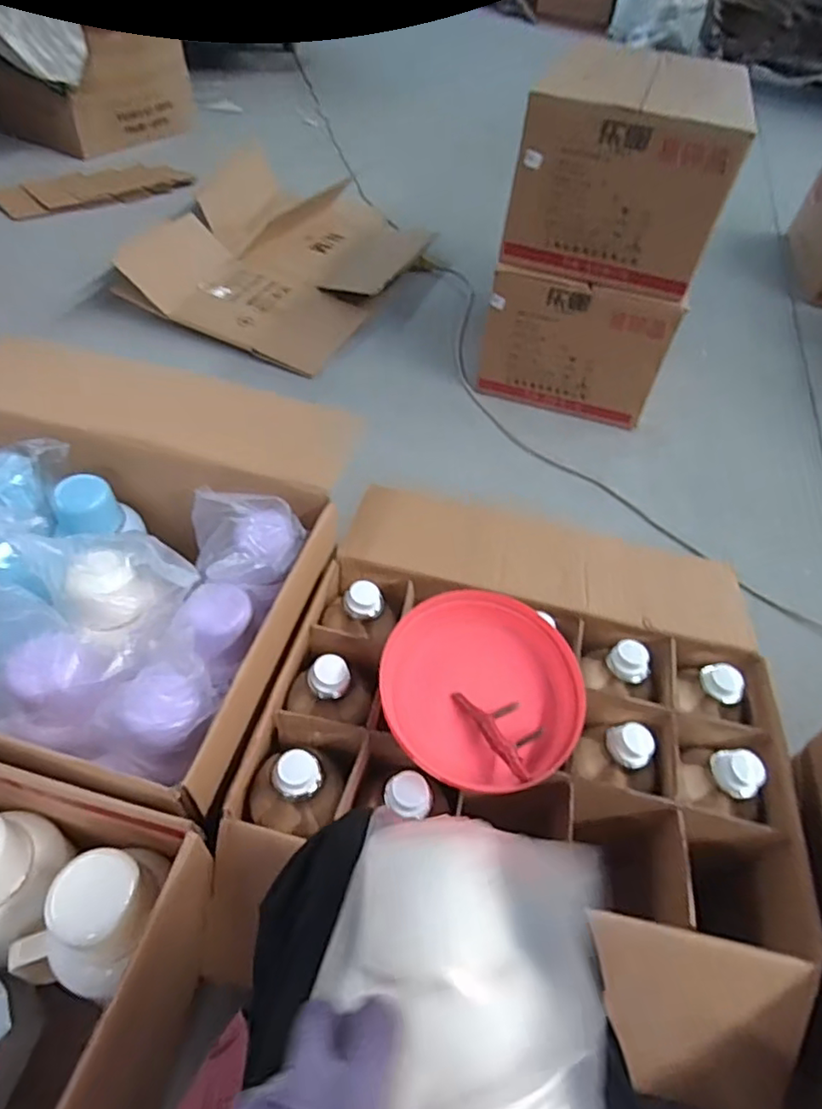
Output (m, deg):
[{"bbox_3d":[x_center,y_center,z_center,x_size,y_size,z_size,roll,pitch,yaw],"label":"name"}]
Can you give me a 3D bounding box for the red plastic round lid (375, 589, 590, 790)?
[{"bbox_3d":[0.082,0.154,0.705,0.222,0.046,0.219,2,66,-5],"label":"red plastic round lid"}]

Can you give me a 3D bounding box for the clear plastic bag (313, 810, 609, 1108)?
[{"bbox_3d":[0.033,0.275,0.291,0.148,0.075,0.271,0,63,-7],"label":"clear plastic bag"}]

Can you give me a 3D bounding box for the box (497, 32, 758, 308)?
[{"bbox_3d":[0.470,-0.888,1.372,0.407,0.329,0.563,15,49,6],"label":"box"}]

